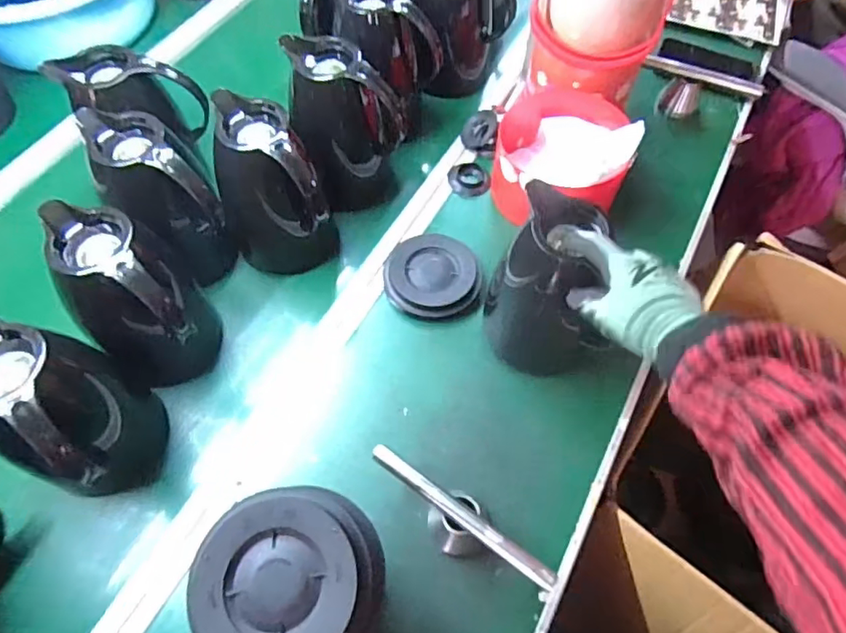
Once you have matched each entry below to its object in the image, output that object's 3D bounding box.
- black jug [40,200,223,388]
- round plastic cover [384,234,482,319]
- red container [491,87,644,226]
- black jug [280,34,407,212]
[{"bbox_3d":[-0.289,-0.007,0.593,0.105,0.207,0.139,-35,65,-19],"label":"black jug"},{"bbox_3d":[0.010,-0.051,0.717,0.113,0.032,0.113,0,59,0],"label":"round plastic cover"},{"bbox_3d":[0.182,-0.212,0.764,0.174,0.115,0.213,12,60,8],"label":"red container"},{"bbox_3d":[-0.097,-0.245,0.724,0.134,0.191,0.120,-8,59,-4],"label":"black jug"}]

